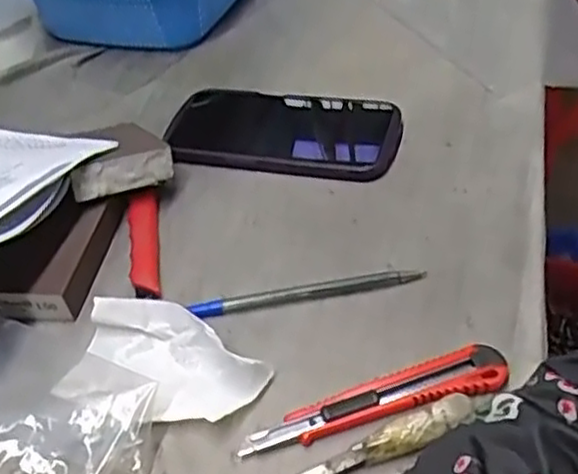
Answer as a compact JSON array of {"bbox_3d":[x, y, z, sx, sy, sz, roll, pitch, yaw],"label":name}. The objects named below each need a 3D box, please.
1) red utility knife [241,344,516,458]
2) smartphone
[{"bbox_3d":[0.044,0.083,0.362,0.135,0.014,0.025,-14,44,-7],"label":"red utility knife"},{"bbox_3d":[-0.007,-0.080,0.525,0.169,0.016,0.074,6,58,18],"label":"smartphone"}]

